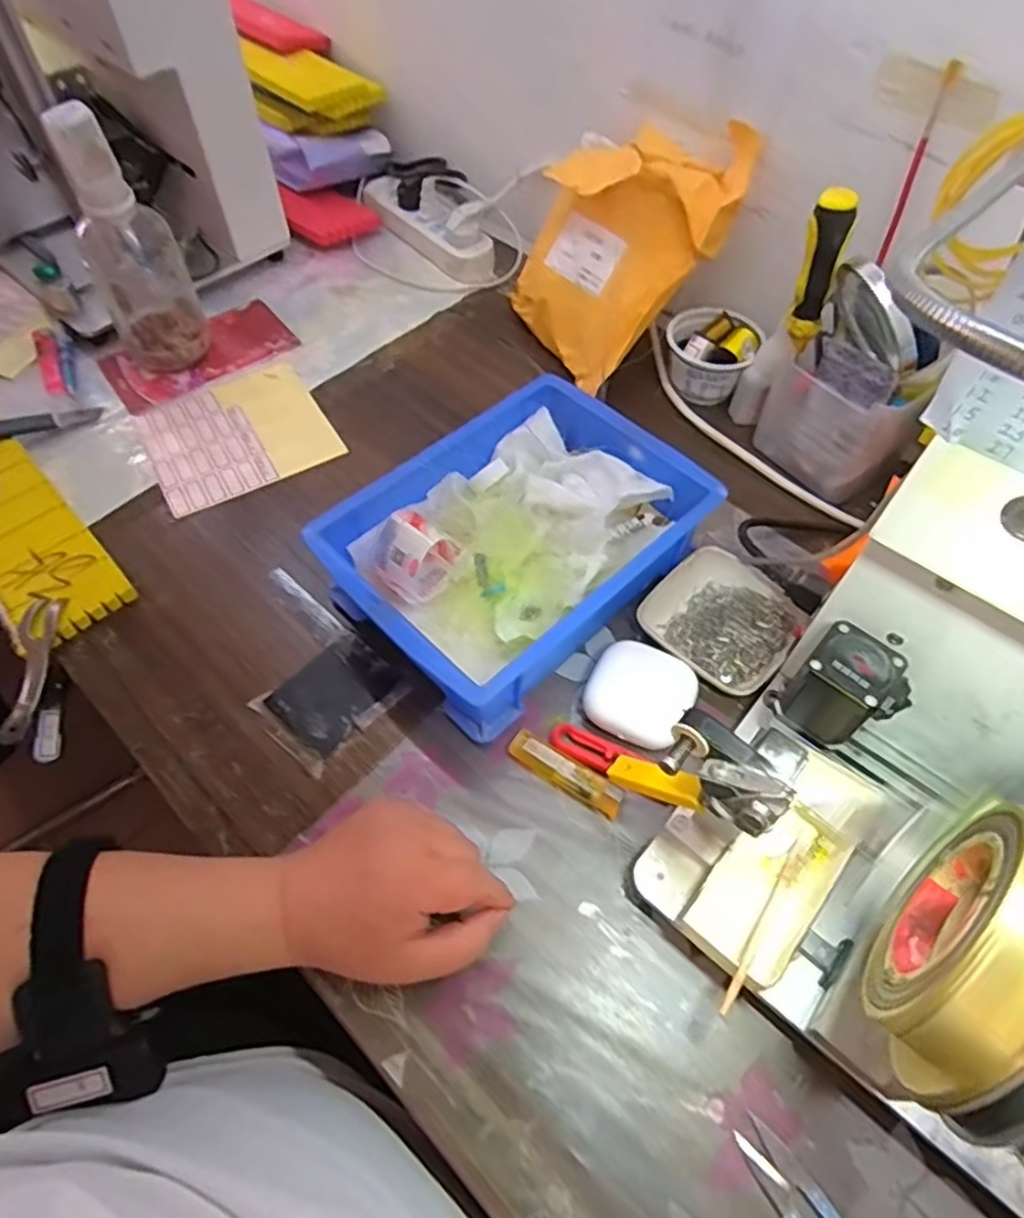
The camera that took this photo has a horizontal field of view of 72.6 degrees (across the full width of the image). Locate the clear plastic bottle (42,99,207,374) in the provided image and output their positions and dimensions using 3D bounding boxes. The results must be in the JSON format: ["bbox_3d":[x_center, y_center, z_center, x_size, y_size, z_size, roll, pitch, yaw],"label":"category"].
[{"bbox_3d":[-0.333,-0.311,0.597,0.078,0.206,0.083,-26,61,-17],"label":"clear plastic bottle"}]

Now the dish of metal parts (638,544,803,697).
[{"bbox_3d":[0.150,0.008,0.494,0.088,0.021,0.097,-37,64,-22],"label":"dish of metal parts"}]

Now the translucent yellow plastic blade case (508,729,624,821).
[{"bbox_3d":[0.034,0.104,0.441,0.077,0.006,0.019,29,81,21],"label":"translucent yellow plastic blade case"}]

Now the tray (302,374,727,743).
[{"bbox_3d":[0.006,-0.048,0.501,0.179,0.076,0.248,40,65,23],"label":"tray"}]

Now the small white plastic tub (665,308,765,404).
[{"bbox_3d":[0.178,-0.229,0.626,0.075,0.053,0.071,1,57,0],"label":"small white plastic tub"}]

